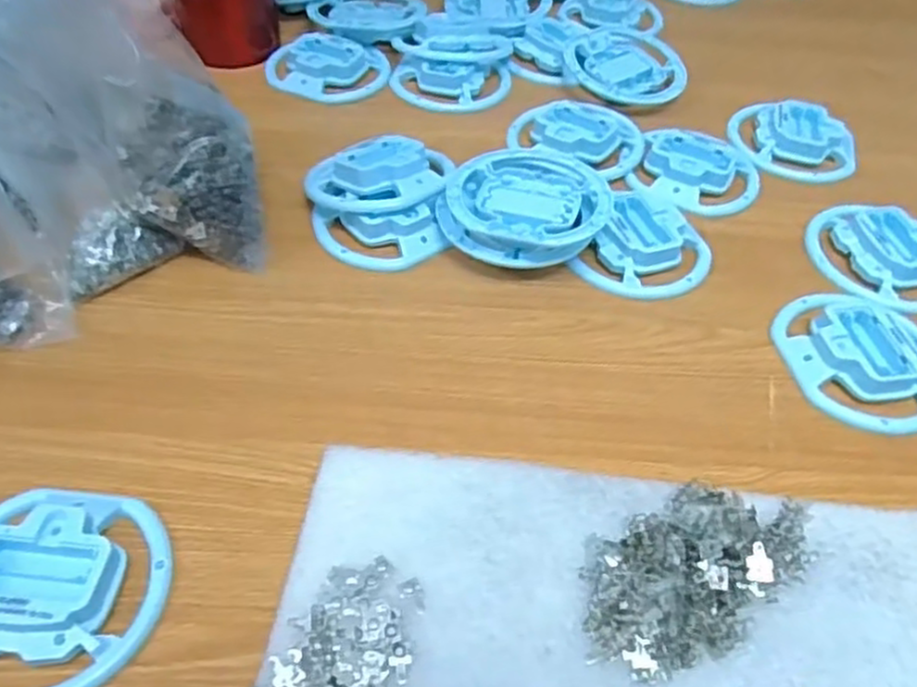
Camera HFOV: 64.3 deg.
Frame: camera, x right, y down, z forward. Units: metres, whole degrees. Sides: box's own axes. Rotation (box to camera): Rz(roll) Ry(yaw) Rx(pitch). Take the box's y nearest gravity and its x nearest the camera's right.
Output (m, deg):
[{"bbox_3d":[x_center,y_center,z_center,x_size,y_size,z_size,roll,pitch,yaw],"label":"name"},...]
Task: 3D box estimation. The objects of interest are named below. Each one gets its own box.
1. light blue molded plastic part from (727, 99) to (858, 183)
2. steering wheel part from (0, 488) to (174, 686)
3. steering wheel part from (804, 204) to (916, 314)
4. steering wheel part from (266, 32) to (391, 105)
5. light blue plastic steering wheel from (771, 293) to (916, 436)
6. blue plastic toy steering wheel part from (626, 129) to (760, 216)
[{"bbox_3d":[0.269,-0.162,0.585,0.093,0.021,0.086,2,50,-3],"label":"light blue molded plastic part"},{"bbox_3d":[-0.184,0.107,0.321,0.103,0.021,0.099,2,50,-3],"label":"steering wheel part"},{"bbox_3d":[0.291,-0.062,0.499,0.089,0.021,0.090,2,50,-3],"label":"steering wheel part"},{"bbox_3d":[-0.111,-0.236,0.619,0.096,0.017,0.077,20,51,12],"label":"steering wheel part"},{"bbox_3d":[0.244,0.005,0.436,0.093,0.021,0.101,2,50,-3],"label":"light blue plastic steering wheel"},{"bbox_3d":[0.178,-0.127,0.545,0.089,0.021,0.084,21,51,12],"label":"blue plastic toy steering wheel part"}]

